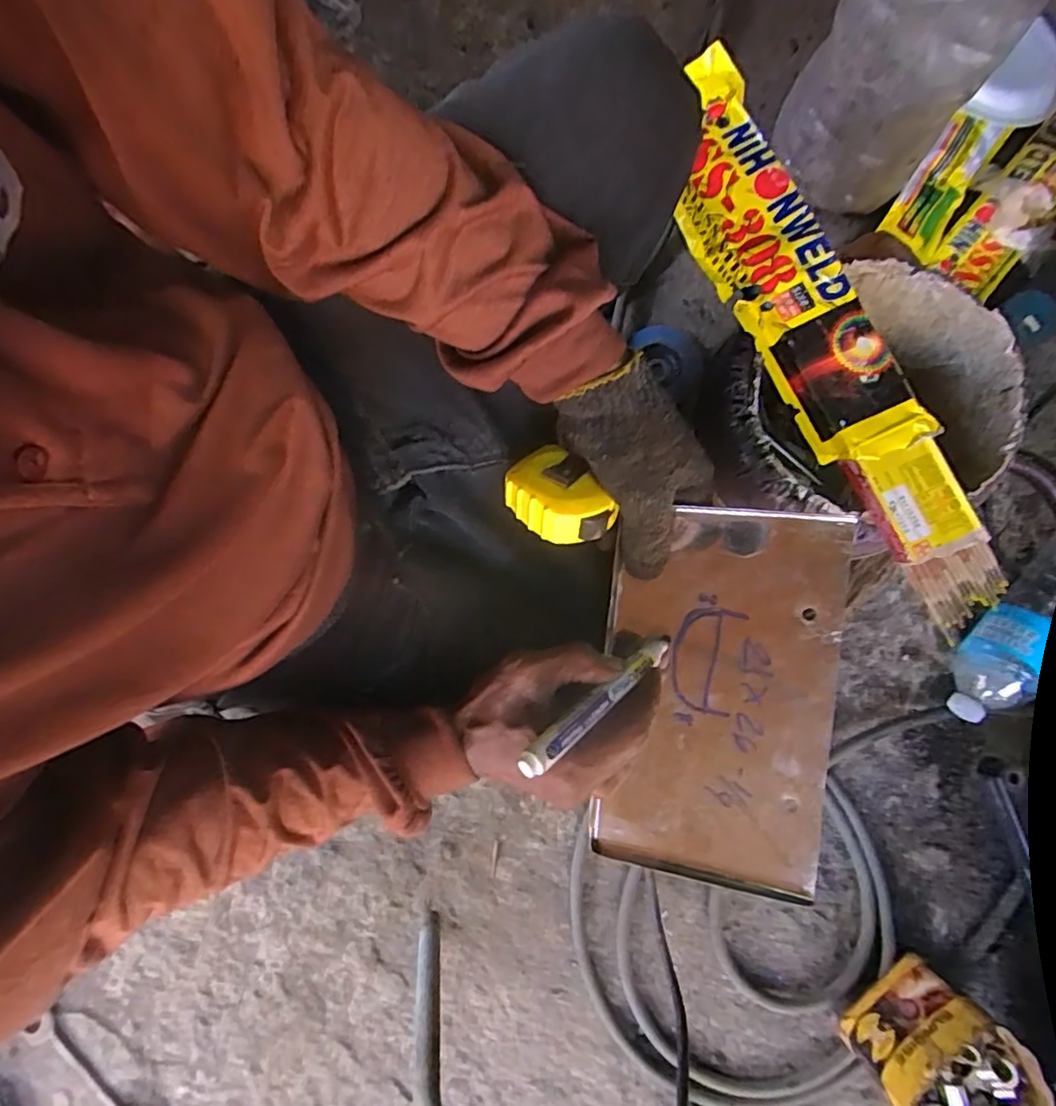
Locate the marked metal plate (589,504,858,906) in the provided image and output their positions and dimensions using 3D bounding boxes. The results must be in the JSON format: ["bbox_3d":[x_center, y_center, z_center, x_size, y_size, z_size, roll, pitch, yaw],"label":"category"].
[{"bbox_3d":[0.118,0.091,0.377,0.137,0.010,0.235,6,95,17],"label":"marked metal plate"}]

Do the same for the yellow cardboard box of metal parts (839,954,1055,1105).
[{"bbox_3d":[0.387,0.474,0.551,0.147,0.102,0.118,43,86,6],"label":"yellow cardboard box of metal parts"}]

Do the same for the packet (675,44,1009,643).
[{"bbox_3d":[0.193,-0.147,0.397,0.068,0.037,0.415,-25,83,-2],"label":"packet"}]

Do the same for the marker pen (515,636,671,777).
[{"bbox_3d":[0.046,0.080,0.343,0.130,0.010,0.013,-31,79,-36],"label":"marker pen"}]

